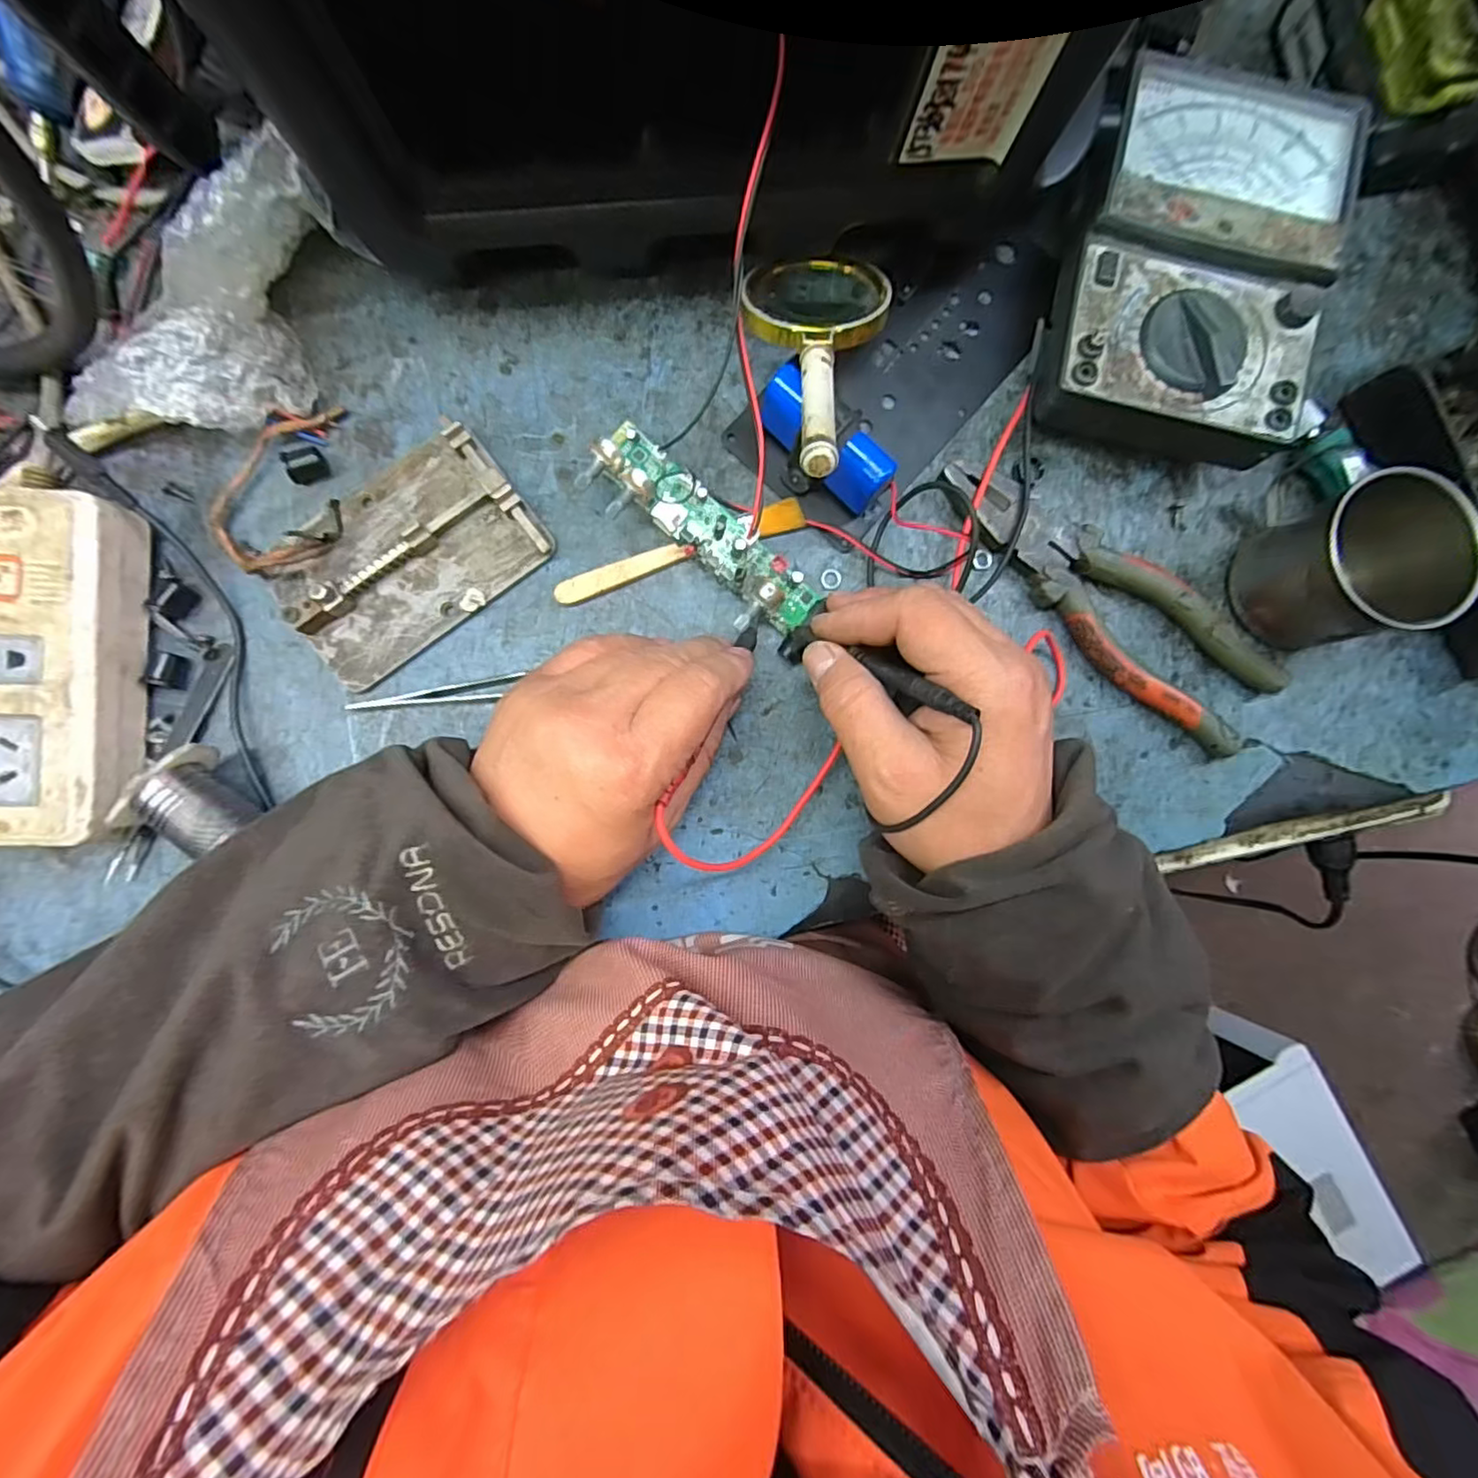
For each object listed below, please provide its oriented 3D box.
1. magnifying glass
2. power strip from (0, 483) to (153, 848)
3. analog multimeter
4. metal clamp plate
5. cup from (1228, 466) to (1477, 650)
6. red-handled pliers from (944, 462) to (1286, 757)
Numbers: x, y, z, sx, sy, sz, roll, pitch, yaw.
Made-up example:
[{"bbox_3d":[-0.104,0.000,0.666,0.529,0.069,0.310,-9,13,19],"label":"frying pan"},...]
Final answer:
[{"bbox_3d":[0.034,-0.169,0.278,0.065,0.017,0.147,5,59,-3],"label":"magnifying glass"},{"bbox_3d":[-0.298,-0.029,0.276,0.071,0.036,0.147,-1,88,-3],"label":"power strip"},{"bbox_3d":[0.213,-0.224,0.303,0.109,0.052,0.172,15,87,-3],"label":"analog multimeter"},{"bbox_3d":[-0.155,-0.086,0.298,0.119,0.020,0.076,-39,91,-4],"label":"metal clamp plate"},{"bbox_3d":[0.281,-0.081,0.296,0.068,0.060,0.067,-10,89,-3],"label":"cup"},{"bbox_3d":[0.183,-0.074,0.315,0.189,0.016,0.058,40,87,-1],"label":"red-handled pliers"}]

